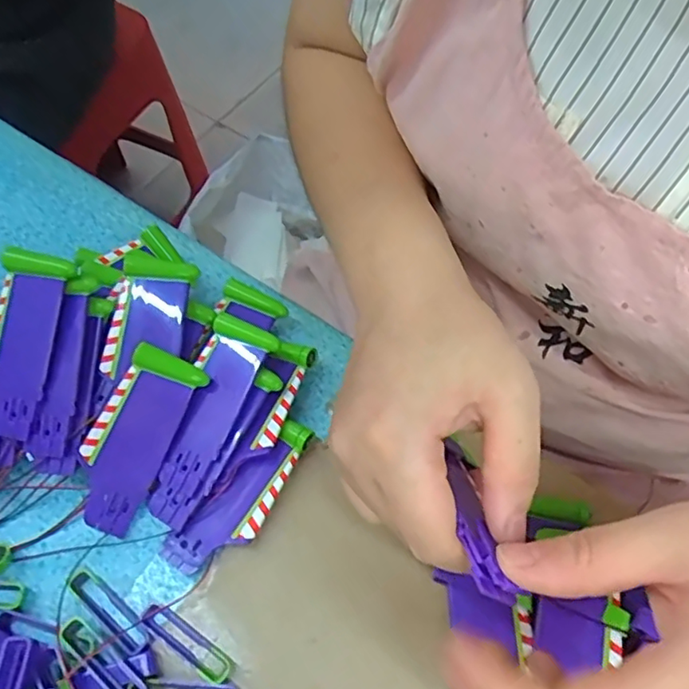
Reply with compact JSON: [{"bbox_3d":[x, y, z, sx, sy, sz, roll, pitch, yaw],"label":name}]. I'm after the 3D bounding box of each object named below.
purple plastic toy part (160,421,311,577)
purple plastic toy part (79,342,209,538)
[{"bbox_3d":[-0.049,0.076,0.298,0.029,0.012,0.088,38,67,17],"label":"purple plastic toy part"},{"bbox_3d":[-0.105,0.046,0.295,0.037,0.004,0.088,29,83,-10],"label":"purple plastic toy part"}]

